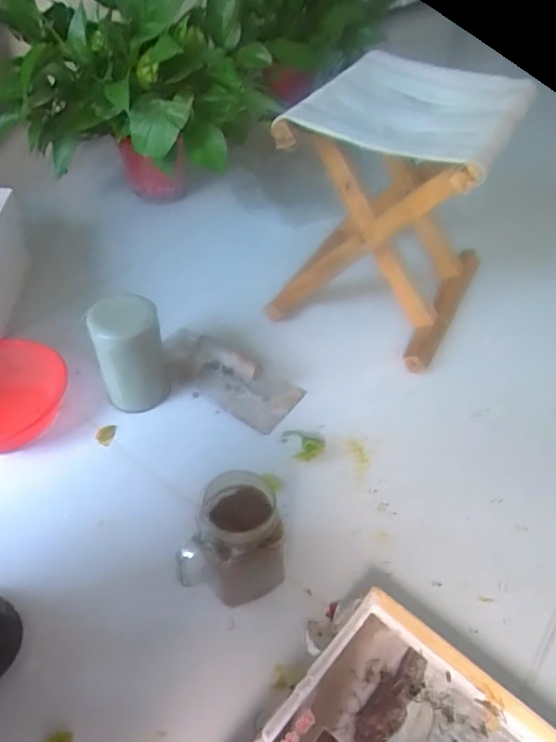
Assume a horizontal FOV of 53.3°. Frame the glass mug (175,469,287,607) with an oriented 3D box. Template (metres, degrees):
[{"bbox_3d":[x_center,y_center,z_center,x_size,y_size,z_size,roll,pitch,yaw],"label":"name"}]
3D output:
[{"bbox_3d":[-0.045,0.171,0.538,0.094,0.142,0.087,-5,45,-6],"label":"glass mug"}]

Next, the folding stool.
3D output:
[{"bbox_3d":[0.181,-0.260,0.856,0.279,0.310,0.335,23,49,18],"label":"folding stool"}]

